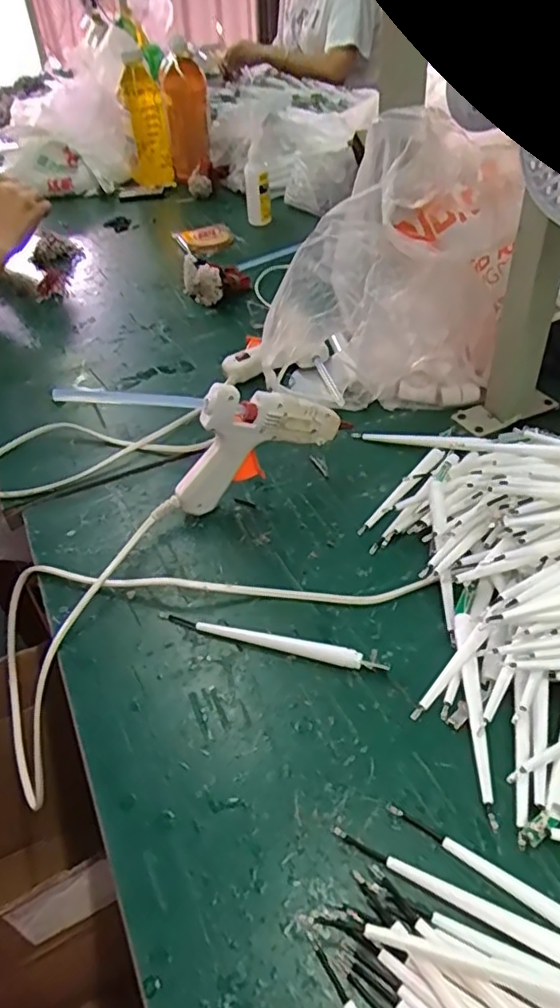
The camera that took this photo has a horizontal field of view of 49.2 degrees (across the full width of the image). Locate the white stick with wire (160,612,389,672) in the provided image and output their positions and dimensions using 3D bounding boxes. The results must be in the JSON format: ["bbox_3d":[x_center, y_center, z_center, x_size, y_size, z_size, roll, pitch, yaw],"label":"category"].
[{"bbox_3d":[-0.007,0.090,0.410,0.155,0.009,0.014,10,44,16],"label":"white stick with wire"}]

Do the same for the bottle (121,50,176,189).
[{"bbox_3d":[-0.237,-0.668,1.087,0.072,0.202,0.063,-16,44,-15],"label":"bottle"}]

